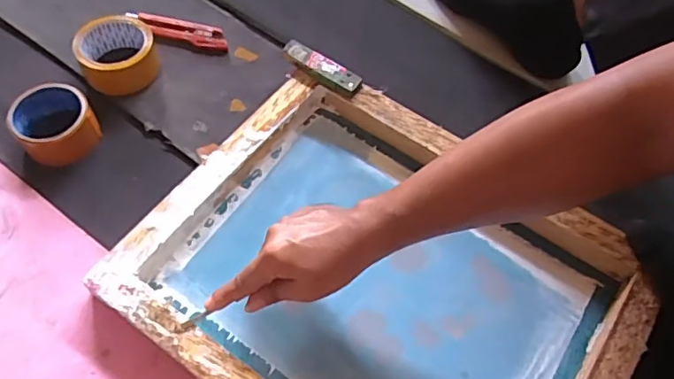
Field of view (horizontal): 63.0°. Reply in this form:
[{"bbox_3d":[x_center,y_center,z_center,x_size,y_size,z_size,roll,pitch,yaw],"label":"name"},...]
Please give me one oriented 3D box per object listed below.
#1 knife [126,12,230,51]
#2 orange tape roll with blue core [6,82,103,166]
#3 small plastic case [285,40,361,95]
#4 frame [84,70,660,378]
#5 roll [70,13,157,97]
[{"bbox_3d":[-0.217,-0.220,0.756,0.143,0.017,0.036,14,62,4],"label":"knife"},{"bbox_3d":[-0.337,-0.081,0.653,0.086,0.049,0.086,2,62,-3],"label":"orange tape roll with blue core"},{"bbox_3d":[-0.021,-0.151,0.682,0.108,0.021,0.025,31,63,14],"label":"small plastic case"},{"bbox_3d":[0.049,0.093,0.564,0.464,0.049,0.356,33,64,13],"label":"frame"},{"bbox_3d":[-0.280,-0.179,0.698,0.091,0.052,0.089,-12,63,-10],"label":"roll"}]

